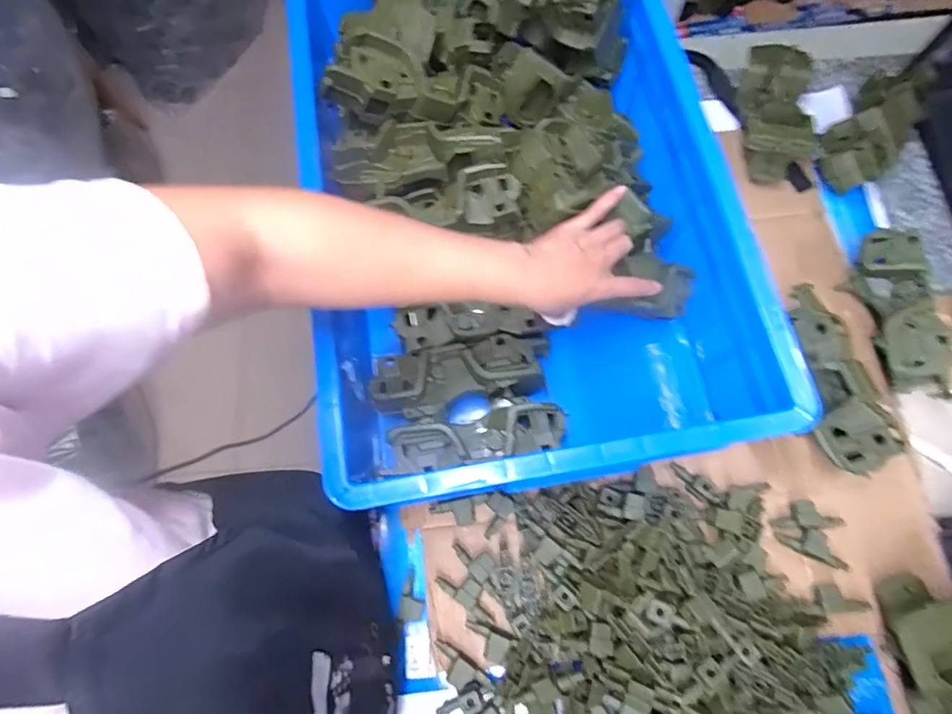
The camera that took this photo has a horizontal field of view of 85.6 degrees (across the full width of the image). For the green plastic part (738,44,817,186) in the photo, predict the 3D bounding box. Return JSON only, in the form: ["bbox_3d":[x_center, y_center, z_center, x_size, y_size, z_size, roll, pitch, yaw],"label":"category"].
[{"bbox_3d":[0.368,-0.302,0.640,0.080,0.062,0.169,10,73,5],"label":"green plastic part"}]

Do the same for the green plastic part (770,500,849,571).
[{"bbox_3d":[0.331,0.171,0.506,0.065,0.013,0.049,25,75,9],"label":"green plastic part"}]

